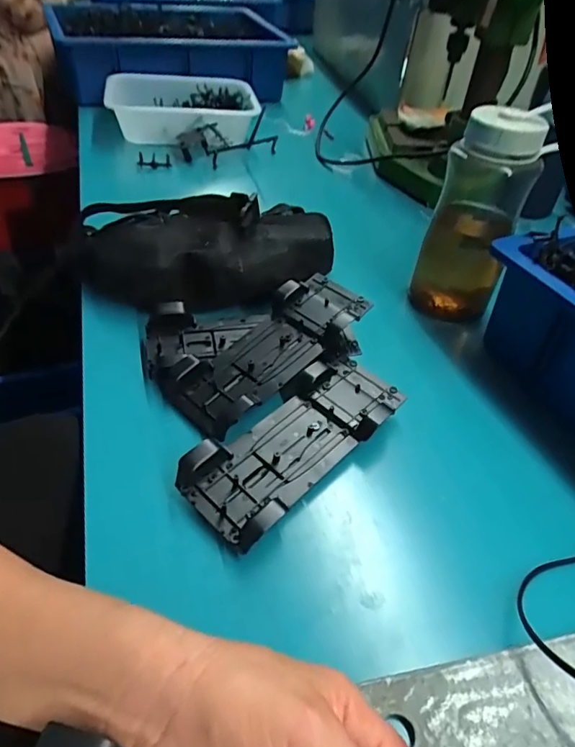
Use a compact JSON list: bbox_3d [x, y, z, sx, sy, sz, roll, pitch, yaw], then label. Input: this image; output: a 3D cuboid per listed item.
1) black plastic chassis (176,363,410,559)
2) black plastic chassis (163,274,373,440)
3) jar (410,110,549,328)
[{"bbox_3d":[0.012,0.049,0.394,0.080,0.032,0.195,35,51,29],"label":"black plastic chassis"},{"bbox_3d":[-0.011,-0.026,0.450,0.075,0.029,0.194,36,52,28],"label":"black plastic chassis"},{"bbox_3d":[0.191,-0.158,0.520,0.086,0.198,0.077,19,46,15],"label":"jar"}]

